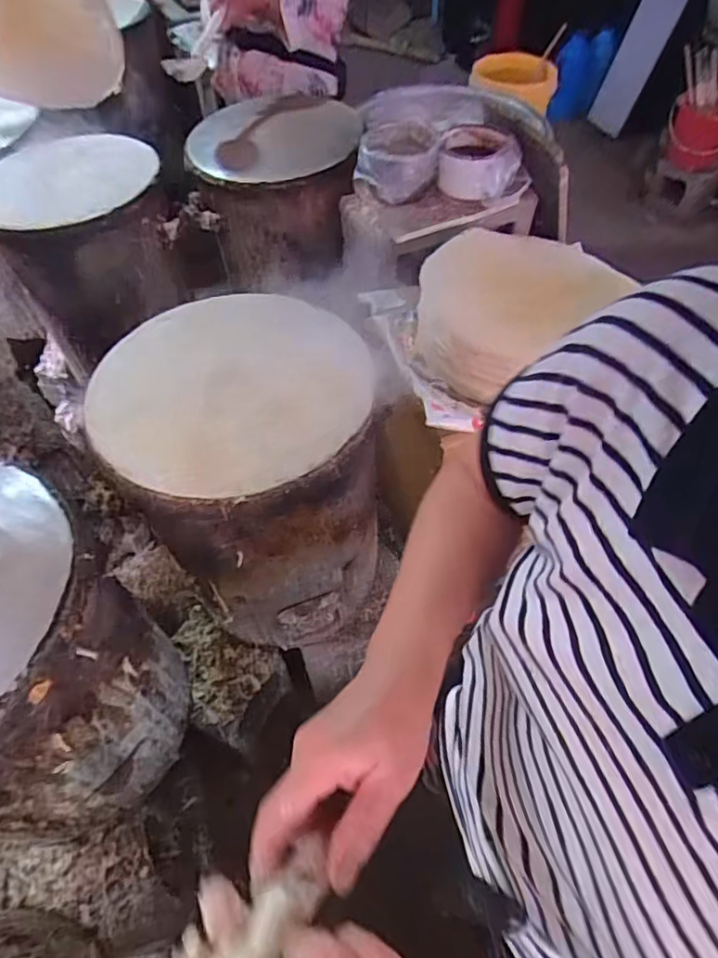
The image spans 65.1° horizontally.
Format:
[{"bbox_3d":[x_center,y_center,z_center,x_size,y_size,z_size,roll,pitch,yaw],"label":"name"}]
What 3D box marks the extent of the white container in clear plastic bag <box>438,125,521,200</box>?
[{"bbox_3d":[0.234,-0.638,1.125,0.152,0.081,0.168,1,54,3],"label":"white container in clear plastic bag"}]

